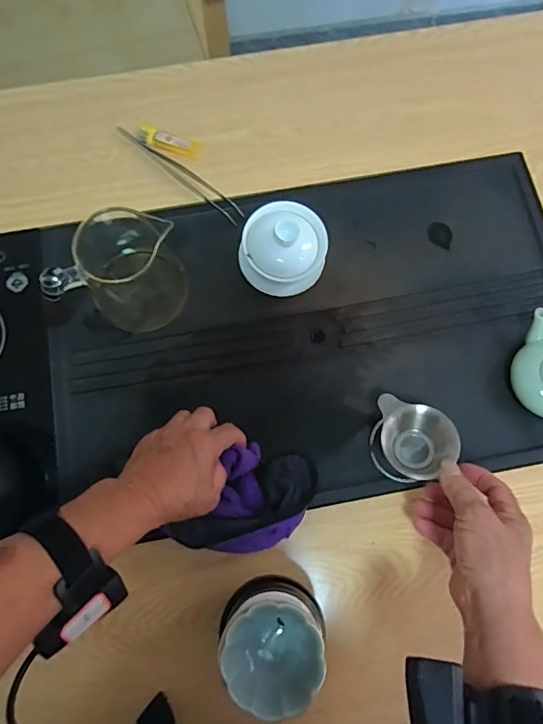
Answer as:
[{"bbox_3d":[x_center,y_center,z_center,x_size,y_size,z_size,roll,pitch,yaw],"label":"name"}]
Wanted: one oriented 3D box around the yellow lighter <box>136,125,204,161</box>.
[{"bbox_3d":[-0.125,-0.268,0.575,0.082,0.008,0.024,17,78,3],"label":"yellow lighter"}]

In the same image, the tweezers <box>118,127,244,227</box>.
[{"bbox_3d":[-0.108,-0.230,0.566,0.190,0.008,0.022,41,80,8],"label":"tweezers"}]

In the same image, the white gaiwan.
[{"bbox_3d":[0.012,-0.124,0.519,0.091,0.080,0.089,0,77,0],"label":"white gaiwan"}]

